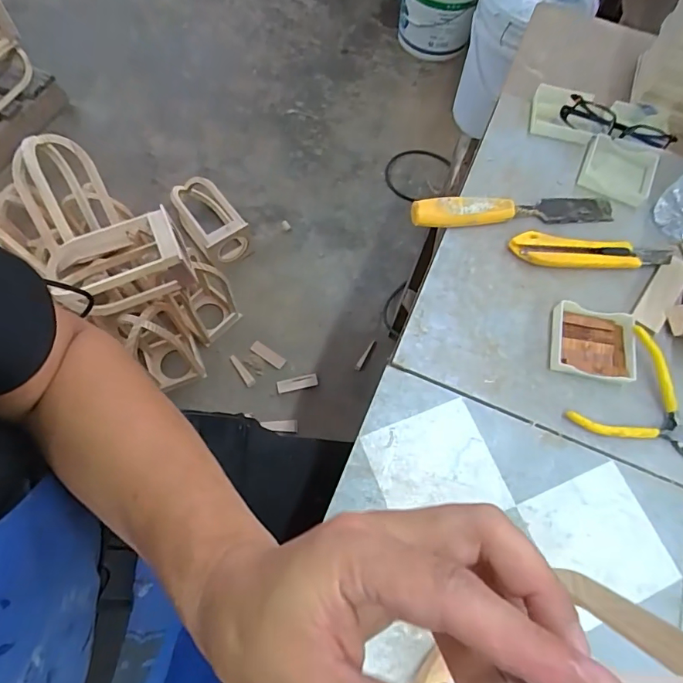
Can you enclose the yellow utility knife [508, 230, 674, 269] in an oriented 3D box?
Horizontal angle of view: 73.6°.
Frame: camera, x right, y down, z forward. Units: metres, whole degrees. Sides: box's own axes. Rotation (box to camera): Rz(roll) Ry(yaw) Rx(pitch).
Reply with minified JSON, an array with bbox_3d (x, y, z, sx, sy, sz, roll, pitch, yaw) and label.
[{"bbox_3d":[0.270,-0.095,0.487,0.178,0.021,0.030,4,67,-1],"label":"yellow utility knife"}]

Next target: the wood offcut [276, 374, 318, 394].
[{"bbox_3d":[-0.112,0.109,1.151,0.101,0.024,0.031,-11,68,-8],"label":"wood offcut"}]

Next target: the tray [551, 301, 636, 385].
[{"bbox_3d":[0.251,0.001,0.455,0.078,0.014,0.071,13,67,3],"label":"tray"}]

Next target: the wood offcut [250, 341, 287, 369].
[{"bbox_3d":[-0.192,0.034,1.185,0.095,0.016,0.032,32,69,10],"label":"wood offcut"}]

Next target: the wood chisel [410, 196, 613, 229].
[{"bbox_3d":[0.190,-0.147,0.502,0.230,0.031,0.027,-4,67,-5],"label":"wood chisel"}]

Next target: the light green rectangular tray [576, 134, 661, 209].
[{"bbox_3d":[0.329,-0.204,0.545,0.081,0.023,0.075,28,68,9],"label":"light green rectangular tray"}]

